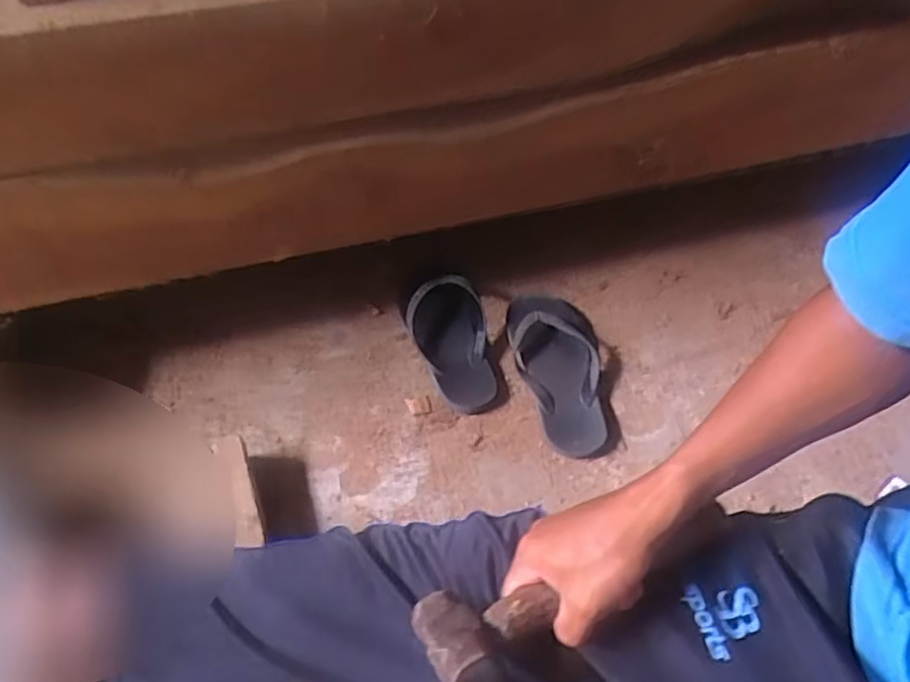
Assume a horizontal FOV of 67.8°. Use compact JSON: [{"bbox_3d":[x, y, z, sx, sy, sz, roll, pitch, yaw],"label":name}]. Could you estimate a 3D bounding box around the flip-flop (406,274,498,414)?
[{"bbox_3d":[-0.002,0.004,0.874,0.097,0.041,0.184,-11,65,-9],"label":"flip-flop"}]

